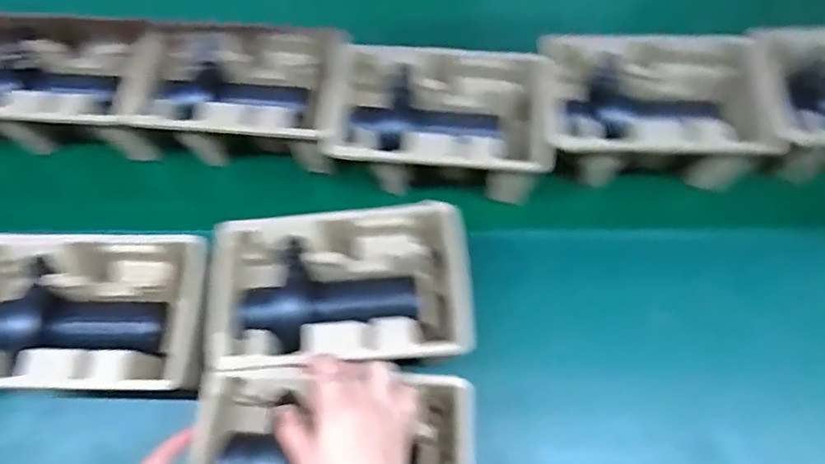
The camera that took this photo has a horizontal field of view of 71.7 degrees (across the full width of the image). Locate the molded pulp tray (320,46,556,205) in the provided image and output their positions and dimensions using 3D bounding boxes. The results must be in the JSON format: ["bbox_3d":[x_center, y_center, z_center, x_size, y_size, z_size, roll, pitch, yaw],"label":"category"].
[{"bbox_3d":[0.031,-0.116,0.635,0.220,0.091,0.138,3,68,5],"label":"molded pulp tray"}]

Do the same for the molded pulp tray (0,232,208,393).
[{"bbox_3d":[-0.310,0.077,0.541,0.245,0.049,0.153,-2,68,2],"label":"molded pulp tray"}]

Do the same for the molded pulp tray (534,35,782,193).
[{"bbox_3d":[0.264,-0.127,0.625,0.241,0.089,0.152,0,68,3],"label":"molded pulp tray"}]

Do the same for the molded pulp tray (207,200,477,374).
[{"bbox_3d":[-0.064,0.059,0.551,0.241,0.077,0.147,-6,68,1],"label":"molded pulp tray"}]

